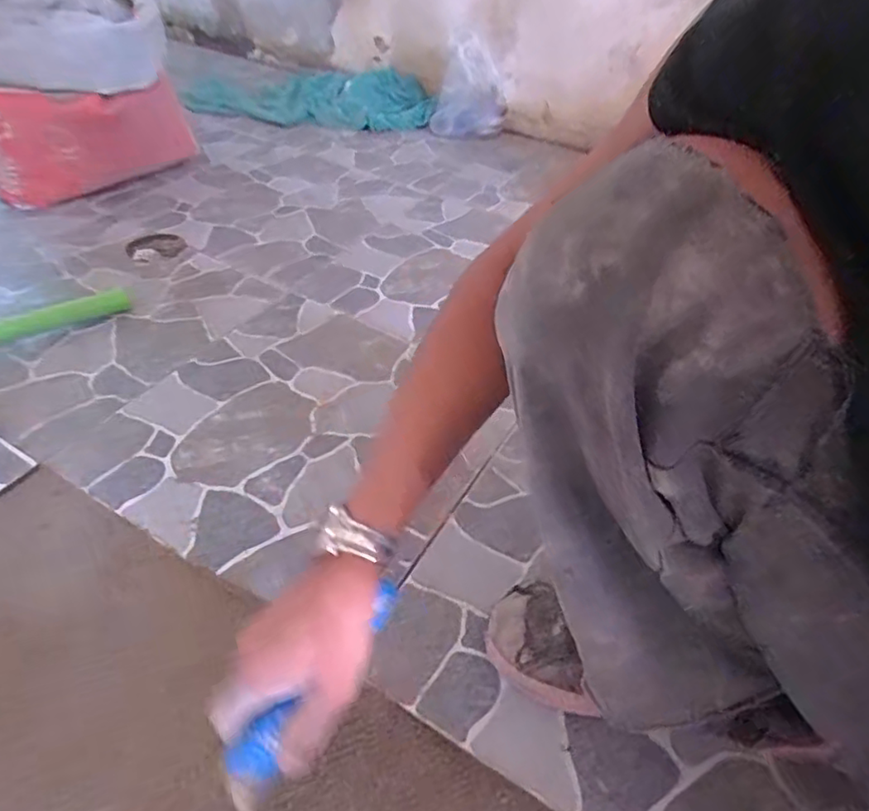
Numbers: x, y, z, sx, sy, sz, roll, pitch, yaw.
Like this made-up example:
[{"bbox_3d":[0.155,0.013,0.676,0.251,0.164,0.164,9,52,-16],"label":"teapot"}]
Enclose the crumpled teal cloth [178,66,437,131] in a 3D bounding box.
[{"bbox_3d":[-0.275,-0.700,1.336,0.505,0.070,0.263,-7,48,-11],"label":"crumpled teal cloth"}]

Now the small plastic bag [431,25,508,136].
[{"bbox_3d":[0.073,-0.656,1.247,0.157,0.188,0.069,4,45,2],"label":"small plastic bag"}]

